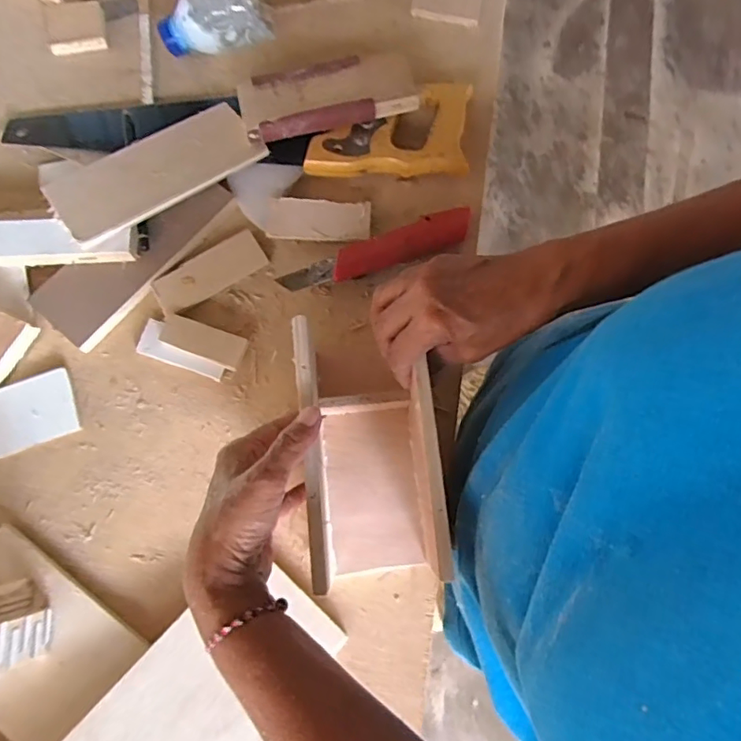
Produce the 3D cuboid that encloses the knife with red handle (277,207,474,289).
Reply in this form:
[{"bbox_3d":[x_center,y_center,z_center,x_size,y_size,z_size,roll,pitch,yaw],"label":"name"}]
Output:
[{"bbox_3d":[0.008,-0.098,0.443,0.167,0.022,0.029,-22,78,-7],"label":"knife with red handle"}]

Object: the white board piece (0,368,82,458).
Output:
[{"bbox_3d":[-0.277,0.037,0.415,0.091,0.008,0.051,-20,77,-6],"label":"white board piece"}]

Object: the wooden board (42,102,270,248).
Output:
[{"bbox_3d":[-0.176,-0.167,0.440,0.168,0.009,0.066,-35,82,-20],"label":"wooden board"}]

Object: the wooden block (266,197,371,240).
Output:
[{"bbox_3d":[-0.043,-0.128,0.453,0.085,0.016,0.031,1,76,-1],"label":"wooden block"}]

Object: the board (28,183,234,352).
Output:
[{"bbox_3d":[-0.194,-0.100,0.436,0.059,0.009,0.172,42,82,-8],"label":"board"}]

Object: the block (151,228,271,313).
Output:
[{"bbox_3d":[-0.135,-0.083,0.444,0.093,0.006,0.032,-31,79,-8],"label":"block"}]

